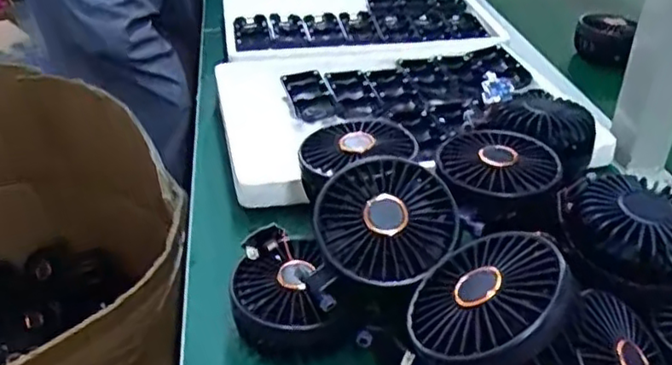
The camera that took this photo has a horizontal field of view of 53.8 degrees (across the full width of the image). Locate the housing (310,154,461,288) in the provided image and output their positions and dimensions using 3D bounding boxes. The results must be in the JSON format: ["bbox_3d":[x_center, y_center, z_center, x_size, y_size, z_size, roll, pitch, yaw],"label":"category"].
[{"bbox_3d":[0.030,0.026,0.407,0.083,0.036,0.088,-1,56,3],"label":"housing"}]

